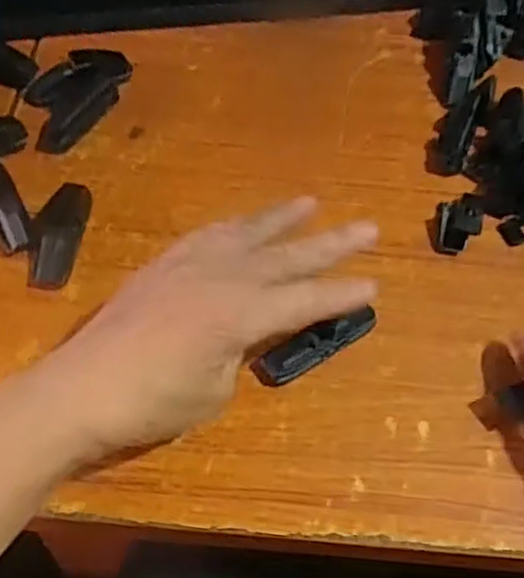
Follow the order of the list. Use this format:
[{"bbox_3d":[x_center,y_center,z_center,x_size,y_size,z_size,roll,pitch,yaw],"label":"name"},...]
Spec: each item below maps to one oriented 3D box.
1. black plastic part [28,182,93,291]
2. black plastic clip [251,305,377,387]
[{"bbox_3d":[-0.124,-0.032,0.430,0.027,0.018,0.068,6,56,0],"label":"black plastic part"},{"bbox_3d":[0.032,0.032,0.396,0.079,0.021,0.014,-23,61,-23],"label":"black plastic clip"}]

